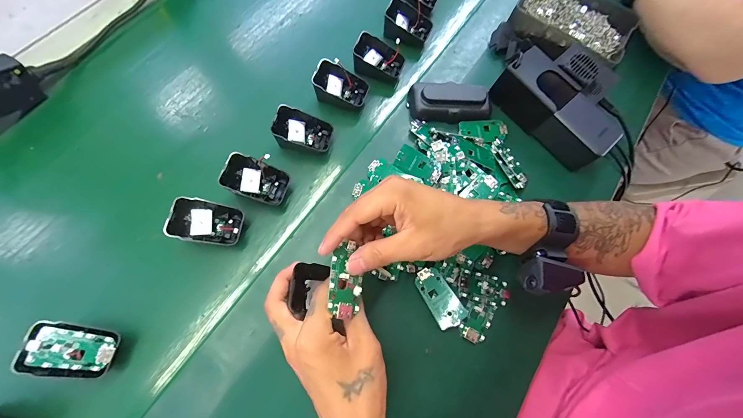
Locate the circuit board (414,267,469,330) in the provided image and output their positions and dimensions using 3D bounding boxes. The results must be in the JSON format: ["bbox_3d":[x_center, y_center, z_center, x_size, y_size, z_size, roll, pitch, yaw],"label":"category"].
[{"bbox_3d":[0.072,0.093,0.333,0.031,0.004,0.063,-38,67,8],"label":"circuit board"}]

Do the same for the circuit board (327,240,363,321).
[{"bbox_3d":[-0.021,0.060,0.264,0.029,0.006,0.060,11,69,-27],"label":"circuit board"}]

